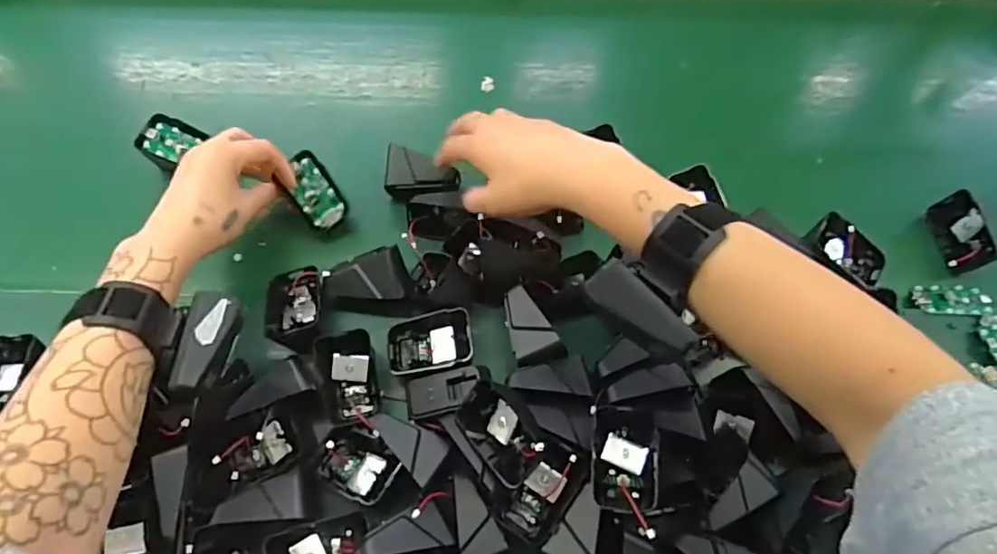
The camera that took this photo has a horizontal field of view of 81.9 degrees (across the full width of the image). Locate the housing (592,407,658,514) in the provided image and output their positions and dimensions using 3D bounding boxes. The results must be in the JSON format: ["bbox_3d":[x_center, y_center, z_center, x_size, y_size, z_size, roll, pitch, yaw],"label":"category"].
[{"bbox_3d":[0.084,0.123,0.391,0.047,0.024,0.068,-7,65,23],"label":"housing"}]

